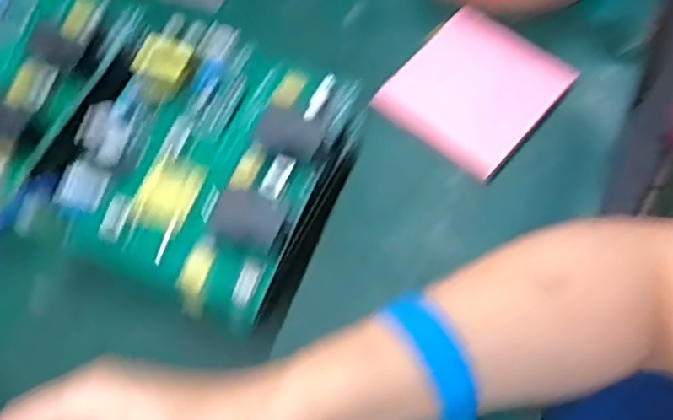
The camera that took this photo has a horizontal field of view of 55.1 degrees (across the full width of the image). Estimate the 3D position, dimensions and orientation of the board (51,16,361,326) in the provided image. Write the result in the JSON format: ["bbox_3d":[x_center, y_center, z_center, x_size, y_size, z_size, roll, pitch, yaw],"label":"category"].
[{"bbox_3d":[-0.062,-0.028,0.318,0.110,0.034,0.132,23,66,14],"label":"board"}]

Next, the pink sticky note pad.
[{"bbox_3d":[0.085,-0.073,0.393,0.083,0.016,0.094,38,70,19],"label":"pink sticky note pad"}]

